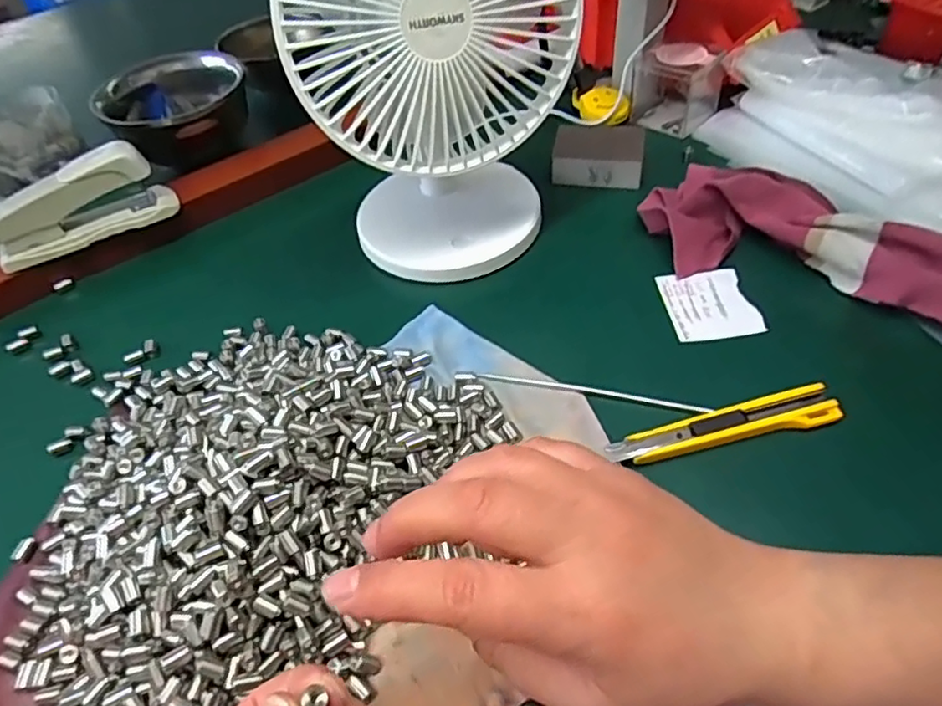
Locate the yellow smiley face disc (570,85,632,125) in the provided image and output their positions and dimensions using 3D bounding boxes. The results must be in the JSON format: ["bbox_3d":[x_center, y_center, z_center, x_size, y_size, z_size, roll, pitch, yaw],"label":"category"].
[{"bbox_3d":[0.113,-0.224,0.563,0.038,0.020,0.055,-19,49,-12],"label":"yellow smiley face disc"}]

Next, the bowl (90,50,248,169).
[{"bbox_3d":[-0.260,-0.210,0.558,0.106,0.064,0.114,-3,48,3],"label":"bowl"}]

